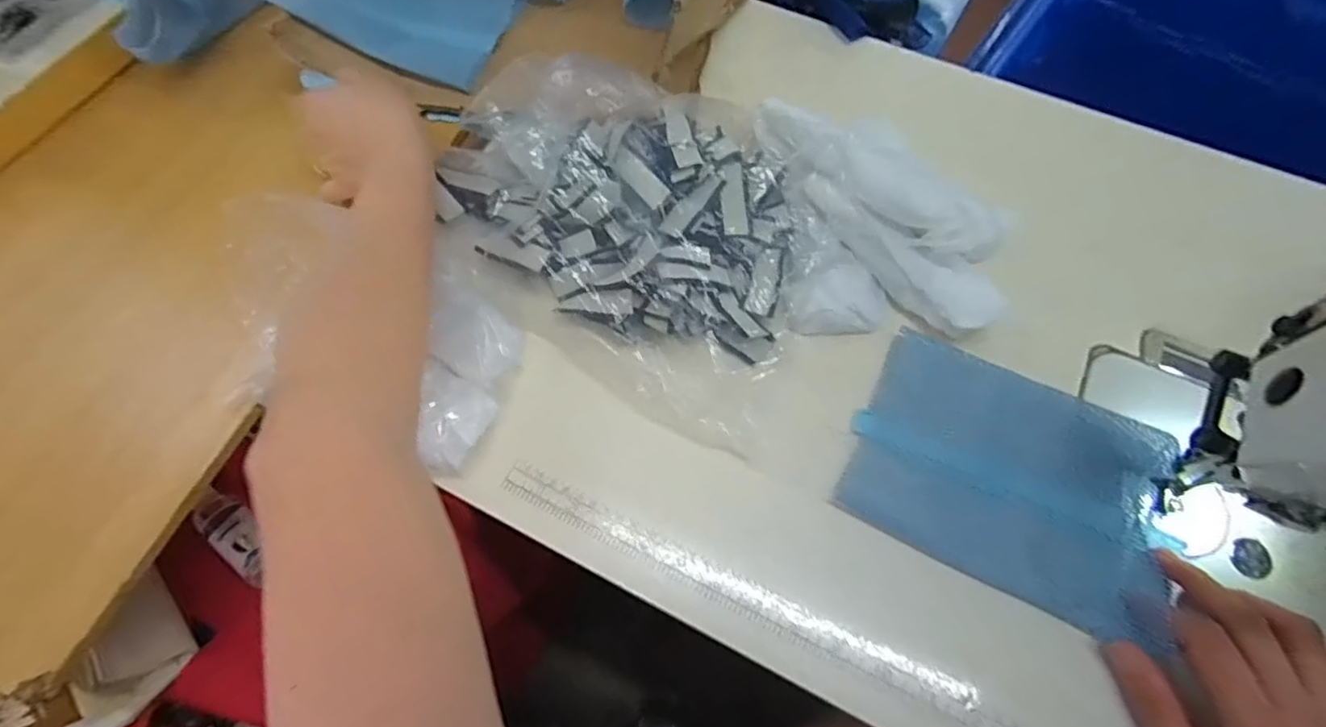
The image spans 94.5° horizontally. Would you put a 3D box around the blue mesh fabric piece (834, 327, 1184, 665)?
[{"bbox_3d":[0.228,0.073,0.398,0.196,0.018,0.140,27,69,12],"label":"blue mesh fabric piece"}]

